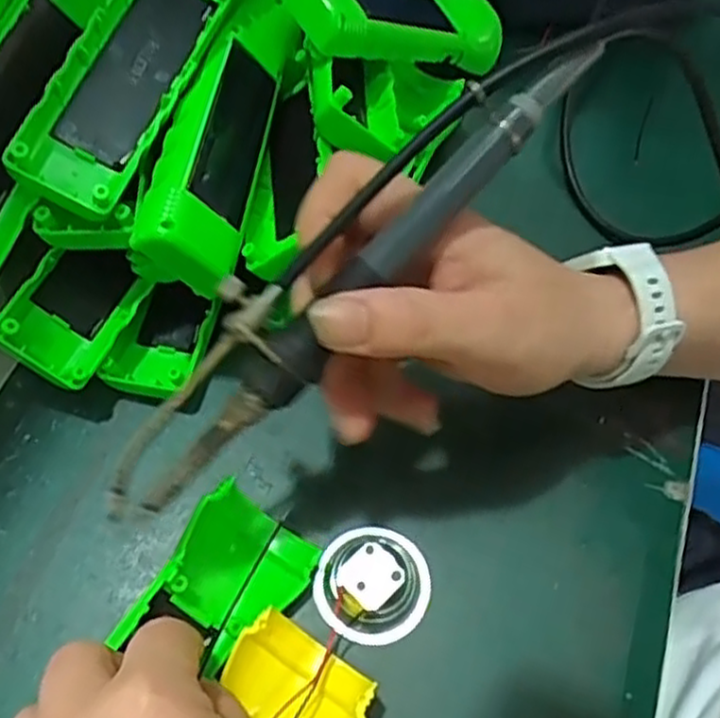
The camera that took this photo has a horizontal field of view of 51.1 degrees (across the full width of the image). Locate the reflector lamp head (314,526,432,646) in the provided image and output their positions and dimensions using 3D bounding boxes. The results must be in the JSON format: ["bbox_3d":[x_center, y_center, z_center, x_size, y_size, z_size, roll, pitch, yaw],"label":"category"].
[{"bbox_3d":[0.005,0.085,0.292,0.044,0.025,0.043,1,62,-2],"label":"reflector lamp head"}]

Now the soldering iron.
[{"bbox_3d":[-0.007,-0.025,0.239,0.200,0.035,0.033,-44,70,1],"label":"soldering iron"}]

